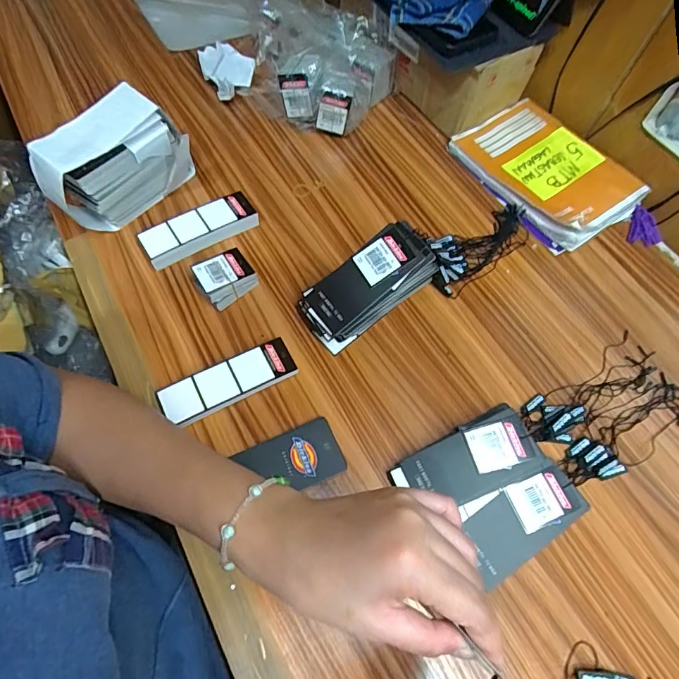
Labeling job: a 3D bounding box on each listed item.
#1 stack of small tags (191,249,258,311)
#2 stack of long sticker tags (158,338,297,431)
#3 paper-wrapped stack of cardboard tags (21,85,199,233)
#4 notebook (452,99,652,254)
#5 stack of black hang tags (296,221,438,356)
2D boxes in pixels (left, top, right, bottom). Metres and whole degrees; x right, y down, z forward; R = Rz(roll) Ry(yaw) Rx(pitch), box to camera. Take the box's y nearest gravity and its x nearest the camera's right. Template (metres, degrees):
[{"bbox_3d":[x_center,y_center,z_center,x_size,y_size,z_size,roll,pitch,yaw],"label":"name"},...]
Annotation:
[{"bbox_3d":[-0.113,-0.059,0.438,0.050,0.036,0.039,-33,70,-19],"label":"stack of small tags"},{"bbox_3d":[-0.099,0.040,0.398,0.119,0.018,0.037,-25,67,-16],"label":"stack of long sticker tags"},{"bbox_3d":[-0.222,-0.174,0.448,0.057,0.106,0.142,38,66,15],"label":"paper-wrapped stack of cardboard tags"},{"bbox_3d":[0.253,-0.208,0.544,0.137,0.031,0.201,-30,68,-18],"label":"notebook"},{"bbox_3d":[0.028,-0.052,0.422,0.129,0.077,0.058,-32,69,-18],"label":"stack of black hang tags"}]

